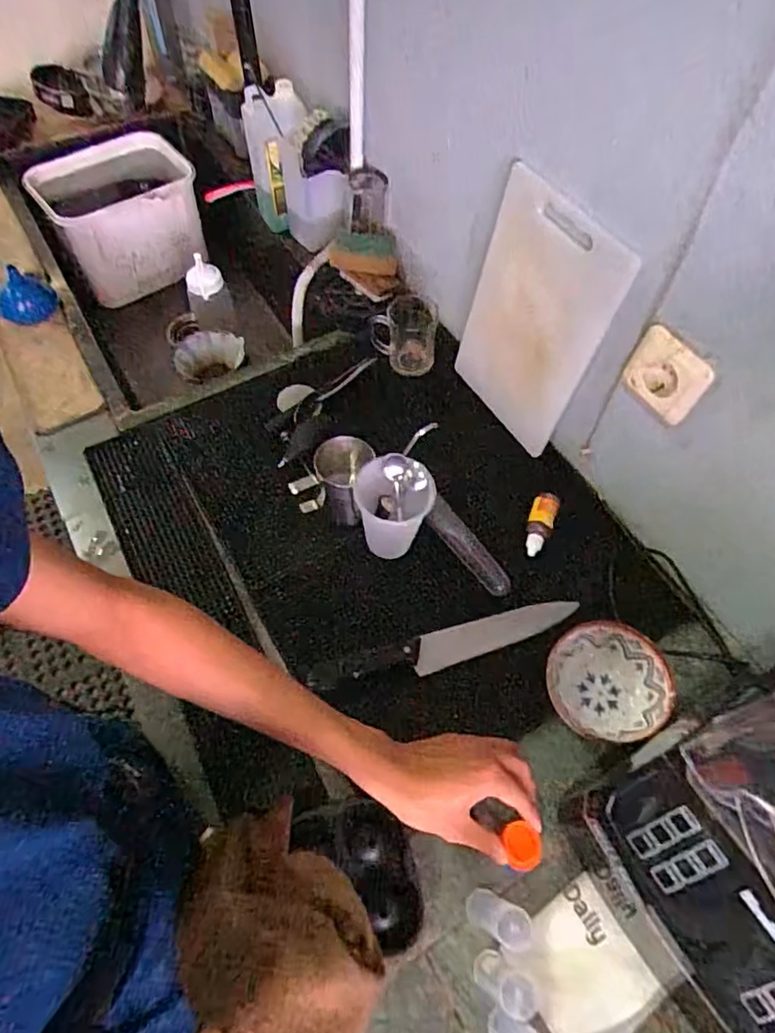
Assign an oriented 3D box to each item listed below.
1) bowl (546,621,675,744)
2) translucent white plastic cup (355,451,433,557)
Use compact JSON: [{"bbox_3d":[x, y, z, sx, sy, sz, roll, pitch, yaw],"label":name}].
[{"bbox_3d":[0.230,0.177,0.628,0.118,0.052,0.117,1,60,-1],"label":"bowl"},{"bbox_3d":[0.001,-0.006,0.689,0.077,0.117,0.079,1,60,-1],"label":"translucent white plastic cup"}]

